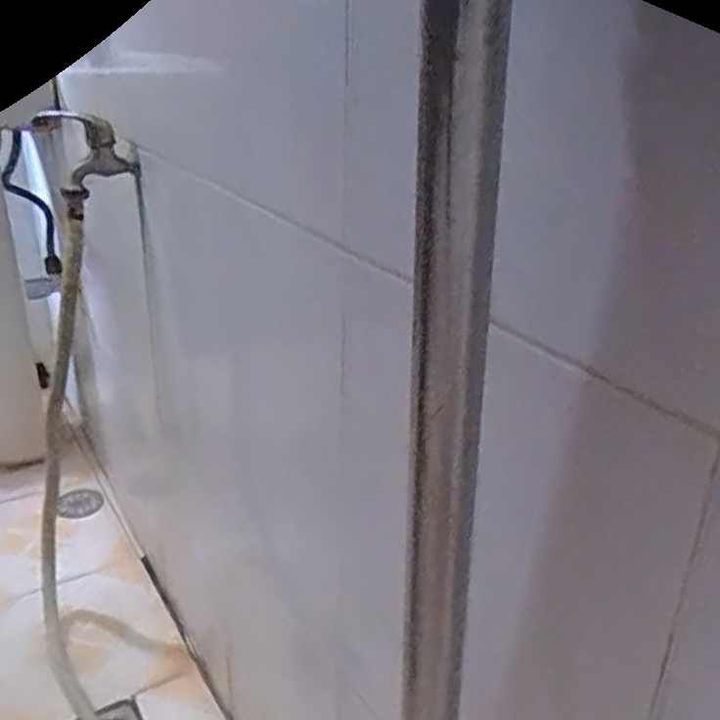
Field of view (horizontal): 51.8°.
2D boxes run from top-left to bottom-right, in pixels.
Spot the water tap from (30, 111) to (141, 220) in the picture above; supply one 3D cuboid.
[{"bbox_3d":[-0.257,-0.186,0.718,0.076,0.092,0.042,-18,31,-33],"label":"water tap"}]

